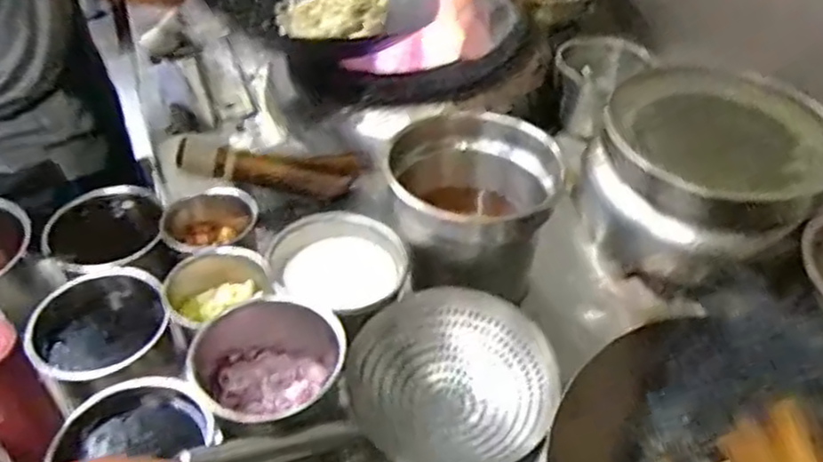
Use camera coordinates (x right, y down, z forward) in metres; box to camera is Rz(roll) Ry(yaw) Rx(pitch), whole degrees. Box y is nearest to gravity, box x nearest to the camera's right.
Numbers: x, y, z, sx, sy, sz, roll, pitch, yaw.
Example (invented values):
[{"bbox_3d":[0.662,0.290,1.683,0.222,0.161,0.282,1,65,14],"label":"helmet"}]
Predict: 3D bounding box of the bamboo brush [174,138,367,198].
[{"bbox_3d":[-0.230,-0.108,1.154,0.302,0.064,0.062,5,39,-22],"label":"bamboo brush"}]

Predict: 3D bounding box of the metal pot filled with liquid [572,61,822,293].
[{"bbox_3d":[0.446,-0.095,1.097,0.317,0.231,0.314,2,42,0],"label":"metal pot filled with liquid"}]

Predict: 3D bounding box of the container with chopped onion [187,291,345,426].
[{"bbox_3d":[-0.156,0.167,0.777,0.163,0.117,0.159,-10,43,-13],"label":"container with chopped onion"}]

